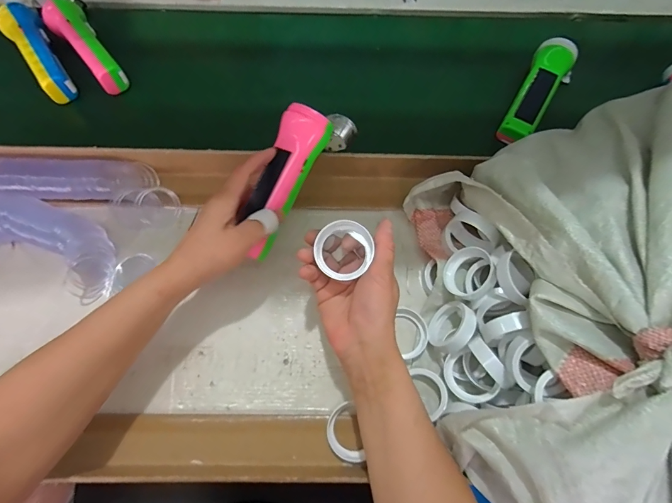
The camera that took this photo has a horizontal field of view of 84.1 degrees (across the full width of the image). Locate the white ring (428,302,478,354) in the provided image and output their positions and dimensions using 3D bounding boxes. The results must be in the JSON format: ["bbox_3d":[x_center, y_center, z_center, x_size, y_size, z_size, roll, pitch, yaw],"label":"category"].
[{"bbox_3d":[0.118,0.078,0.380,0.018,0.054,0.052,35,87,-10],"label":"white ring"}]

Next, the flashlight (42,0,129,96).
[{"bbox_3d":[-0.348,-0.290,0.518,0.055,0.052,0.175,-37,74,-15],"label":"flashlight"}]

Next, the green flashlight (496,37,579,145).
[{"bbox_3d":[0.270,-0.213,0.510,0.058,0.049,0.176,34,71,11],"label":"green flashlight"}]

